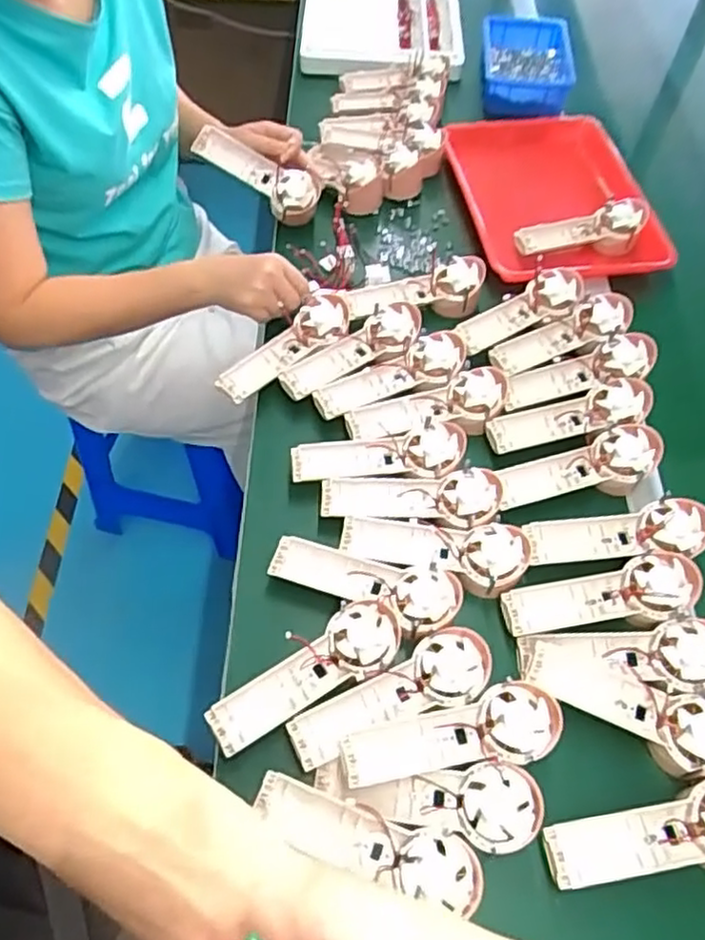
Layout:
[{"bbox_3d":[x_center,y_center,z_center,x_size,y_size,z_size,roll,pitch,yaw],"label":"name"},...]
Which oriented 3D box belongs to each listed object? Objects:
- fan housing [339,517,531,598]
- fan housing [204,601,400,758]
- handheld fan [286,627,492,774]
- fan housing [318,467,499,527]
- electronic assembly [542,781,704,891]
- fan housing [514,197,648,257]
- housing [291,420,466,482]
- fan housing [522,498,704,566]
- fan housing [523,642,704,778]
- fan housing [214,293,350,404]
[{"bbox_3d":[0.077,0.070,0.641,0.171,0.026,0.057,12,58,5],"label":"fan housing"},{"bbox_3d":[-0.038,0.171,0.576,0.174,0.034,0.055,-28,63,-19],"label":"fan housing"},{"bbox_3d":[0.035,0.189,0.567,0.175,0.026,0.058,-23,62,-16],"label":"handheld fan"},{"bbox_3d":[0.056,0.024,0.669,0.170,0.024,0.054,3,58,-1],"label":"fan housing"},{"bbox_3d":[0.236,0.278,0.519,0.178,0.027,0.059,-8,59,-8],"label":"electronic assembly"},{"bbox_3d":[0.298,-0.310,0.891,0.171,0.041,0.062,-7,59,-7],"label":"fan housing"},{"bbox_3d":[0.025,-0.018,0.701,0.171,0.032,0.060,-1,58,-3],"label":"housing"},{"bbox_3d":[0.251,0.060,0.652,0.170,0.030,0.054,-4,58,-5],"label":"fan housing"},{"bbox_3d":[0.231,0.197,0.566,0.174,0.030,0.063,19,59,9],"label":"fan housing"},{"bbox_3d":[-0.075,-0.137,0.778,0.049,0.026,0.175,39,64,20],"label":"fan housing"}]

